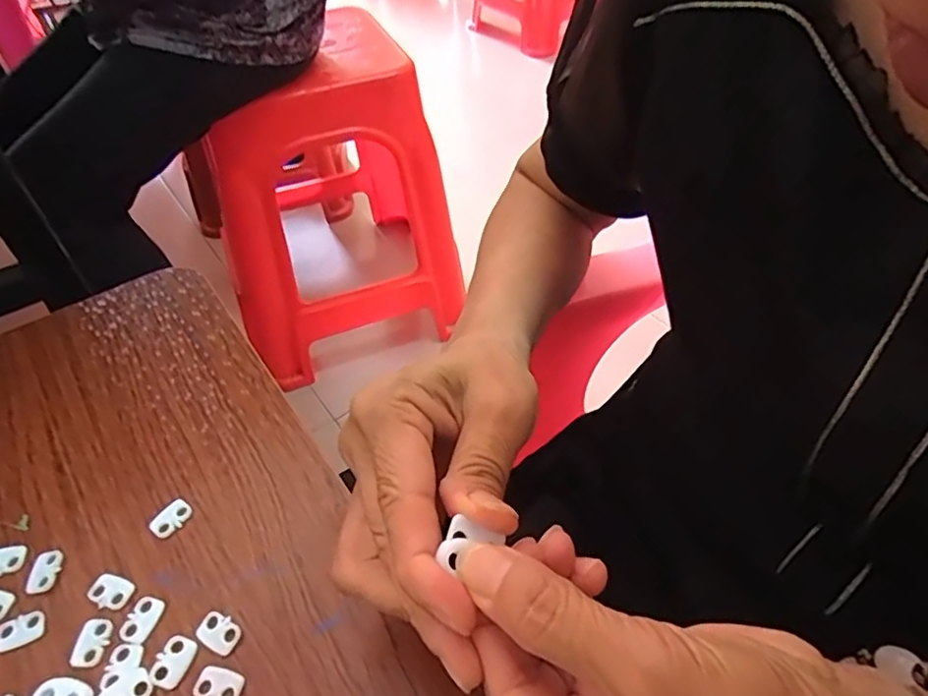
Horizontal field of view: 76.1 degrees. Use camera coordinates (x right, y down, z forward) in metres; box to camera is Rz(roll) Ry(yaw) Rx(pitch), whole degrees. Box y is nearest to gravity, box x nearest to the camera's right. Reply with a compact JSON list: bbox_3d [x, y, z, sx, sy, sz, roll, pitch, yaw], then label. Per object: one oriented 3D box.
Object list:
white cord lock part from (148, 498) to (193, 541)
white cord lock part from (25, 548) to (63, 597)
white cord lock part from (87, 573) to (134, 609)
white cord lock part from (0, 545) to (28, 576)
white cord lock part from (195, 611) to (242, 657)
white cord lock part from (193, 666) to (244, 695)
[{"bbox_3d":[-0.143,0.083,0.288,0.019,0.004,0.014,-36,56,-28],"label":"white cord lock part"},{"bbox_3d":[-0.192,0.102,0.271,0.013,0.004,0.019,-3,47,-2],"label":"white cord lock part"},{"bbox_3d":[-0.158,0.108,0.264,0.018,0.004,0.013,15,49,14],"label":"white cord lock part"},{"bbox_3d":[-0.214,0.099,0.275,0.020,0.004,0.012,-11,48,-9],"label":"white cord lock part"},{"bbox_3d":[-0.105,0.120,0.252,0.019,0.004,0.013,22,51,20],"label":"white cord lock part"},{"bbox_3d":[-0.099,0.135,0.237,0.018,0.004,0.013,8,48,8],"label":"white cord lock part"}]

